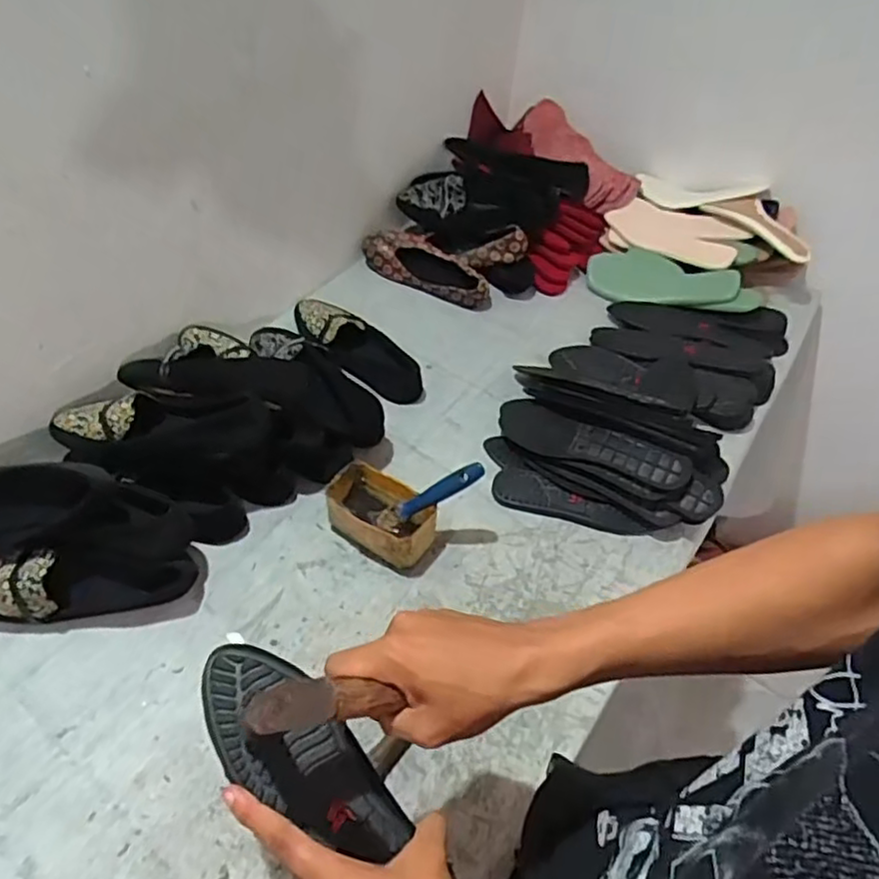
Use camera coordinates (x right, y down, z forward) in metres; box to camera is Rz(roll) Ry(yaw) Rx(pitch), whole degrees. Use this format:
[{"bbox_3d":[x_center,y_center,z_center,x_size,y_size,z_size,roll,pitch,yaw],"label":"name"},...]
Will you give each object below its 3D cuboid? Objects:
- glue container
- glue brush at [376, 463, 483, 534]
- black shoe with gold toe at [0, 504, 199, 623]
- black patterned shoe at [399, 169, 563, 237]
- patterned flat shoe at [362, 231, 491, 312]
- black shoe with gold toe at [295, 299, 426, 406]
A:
[{"bbox_3d":[-0.063,0.087,0.759,0.137,0.070,0.081,27,53,18],"label":"glue container"},{"bbox_3d":[-0.010,0.063,0.732,0.146,0.015,0.026,-31,44,26],"label":"glue brush"},{"bbox_3d":[-0.381,0.141,0.679,0.244,0.089,0.069,-6,50,-9],"label":"black shoe with gold toe"},{"bbox_3d":[0.060,-0.386,1.106,0.267,0.088,0.106,12,50,6],"label":"black patterned shoe"},{"bbox_3d":[-0.022,-0.281,1.080,0.237,0.051,0.079,24,52,15],"label":"patterned flat shoe"},{"bbox_3d":[-0.124,-0.133,0.955,0.252,0.049,0.092,37,56,24],"label":"black shoe with gold toe"}]

